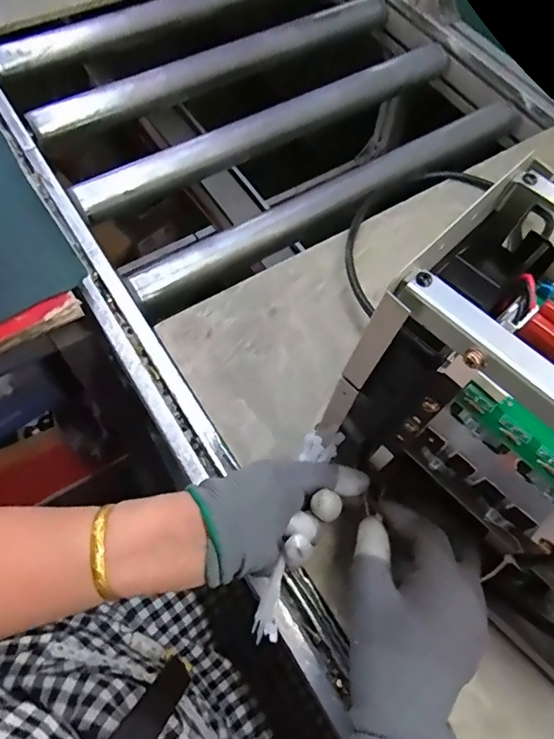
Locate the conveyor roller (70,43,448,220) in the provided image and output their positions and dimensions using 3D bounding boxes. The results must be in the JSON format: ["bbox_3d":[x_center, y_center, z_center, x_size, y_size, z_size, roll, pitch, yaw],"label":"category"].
[{"bbox_3d":[0.002,-0.334,0.662,0.571,0.048,0.038,-30,68,-17],"label":"conveyor roller"}]

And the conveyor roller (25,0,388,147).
[{"bbox_3d":[-0.074,-0.448,0.715,0.579,0.060,0.055,-30,68,-17],"label":"conveyor roller"}]

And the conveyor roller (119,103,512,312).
[{"bbox_3d":[0.067,-0.207,0.605,0.535,0.039,0.046,-31,69,-17],"label":"conveyor roller"}]

